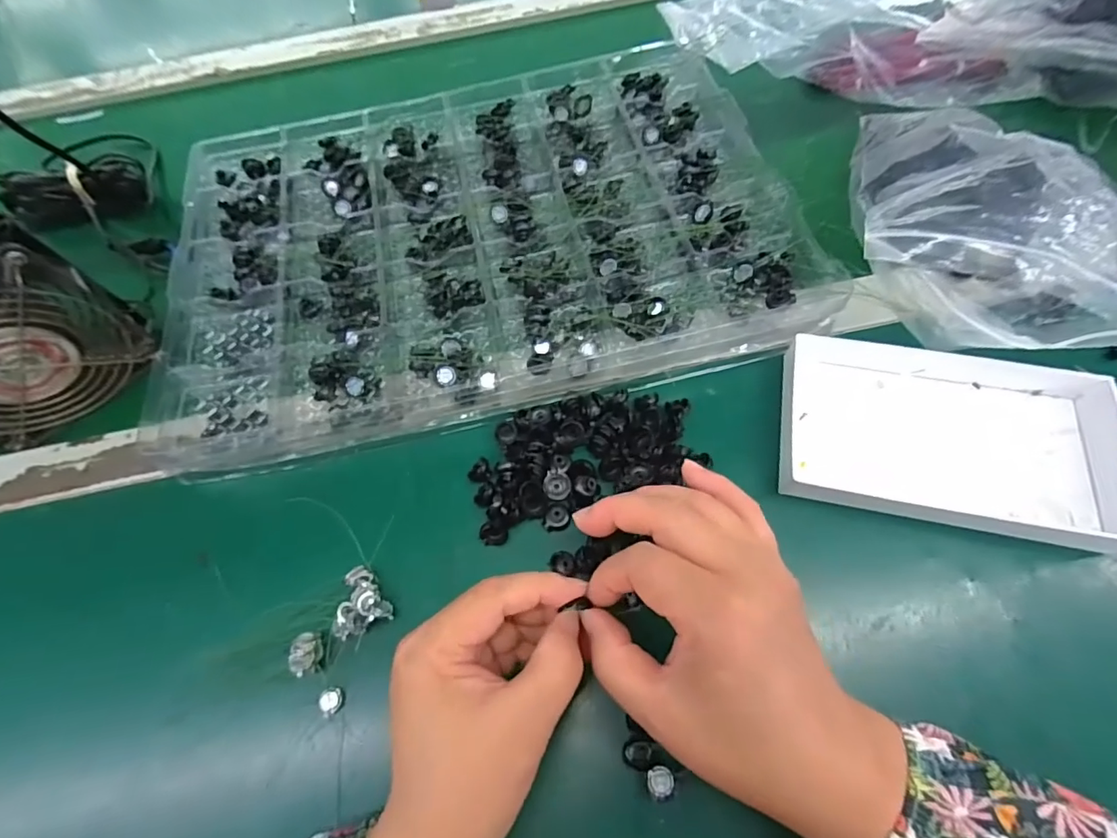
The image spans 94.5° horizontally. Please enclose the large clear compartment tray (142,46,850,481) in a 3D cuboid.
[{"bbox_3d":[-0.064,-0.146,0.392,0.432,0.033,0.302,-13,63,-3],"label":"large clear compartment tray"}]

